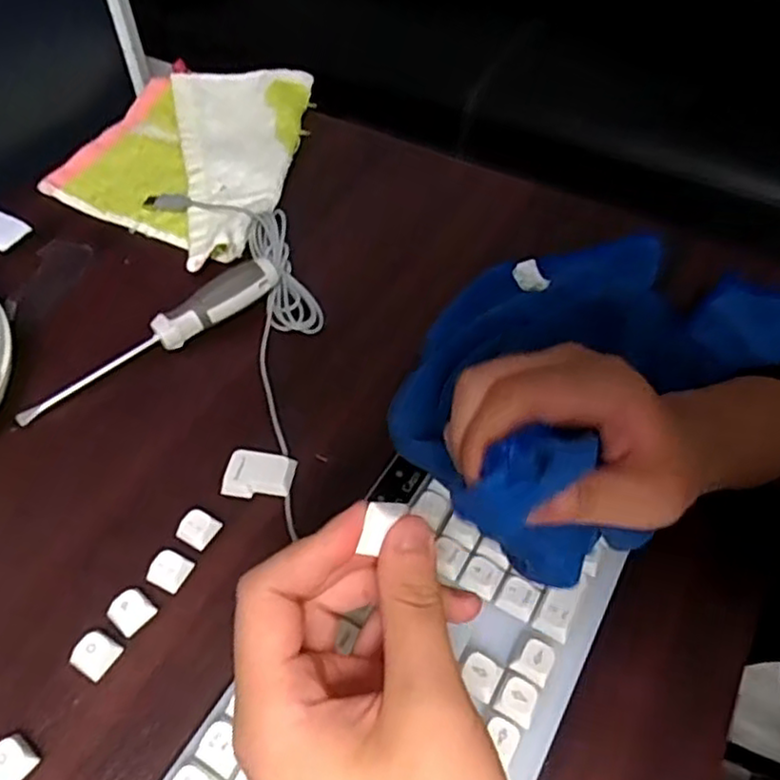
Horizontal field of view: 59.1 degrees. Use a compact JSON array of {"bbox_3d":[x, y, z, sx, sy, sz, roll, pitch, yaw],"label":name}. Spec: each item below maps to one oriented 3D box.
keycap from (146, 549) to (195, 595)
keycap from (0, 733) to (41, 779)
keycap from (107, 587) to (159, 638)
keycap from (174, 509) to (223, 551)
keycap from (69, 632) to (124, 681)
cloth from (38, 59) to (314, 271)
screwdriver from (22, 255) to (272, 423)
[{"bbox_3d":[-0.111,0.090,0.345,0.019,0.006,0.018,21,54,15],"label":"keycap"},{"bbox_3d":[-0.161,0.158,0.291,0.017,0.011,0.018,37,60,25],"label":"keycap"},{"bbox_3d":[-0.125,0.105,0.331,0.019,0.008,0.019,35,59,24],"label":"keycap"},{"bbox_3d":[-0.100,0.072,0.359,0.019,0.006,0.018,25,55,18],"label":"keycap"},{"bbox_3d":[-0.137,0.122,0.319,0.018,0.010,0.018,28,56,20],"label":"keycap"},{"bbox_3d":[-0.154,-0.198,0.560,0.179,0.023,0.225,19,54,14],"label":"cloth"},{"bbox_3d":[-0.148,-0.035,0.428,0.173,0.028,0.023,-30,58,-22],"label":"screwdriver"}]

